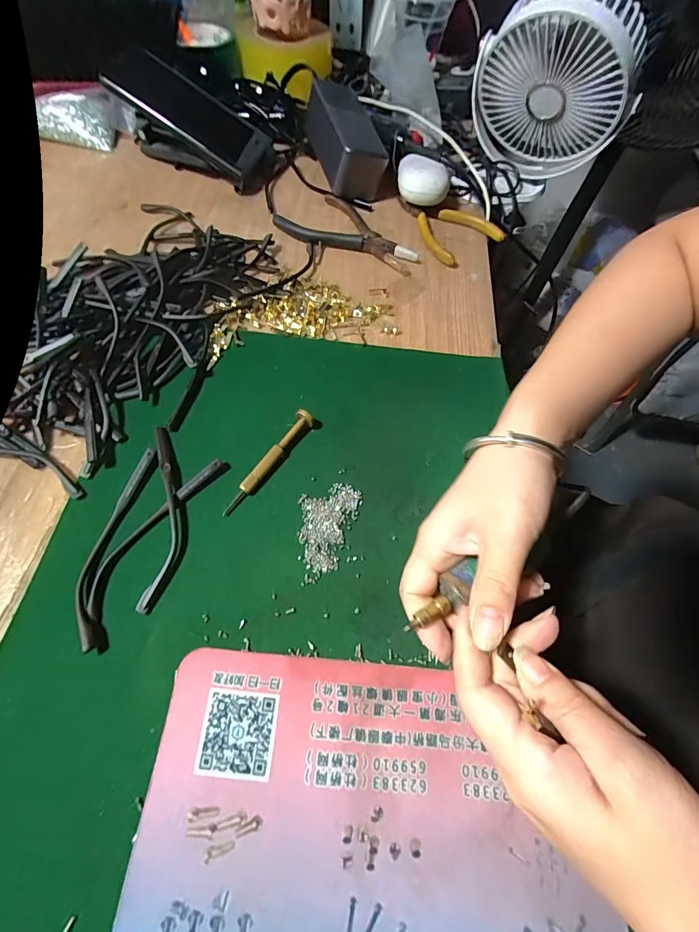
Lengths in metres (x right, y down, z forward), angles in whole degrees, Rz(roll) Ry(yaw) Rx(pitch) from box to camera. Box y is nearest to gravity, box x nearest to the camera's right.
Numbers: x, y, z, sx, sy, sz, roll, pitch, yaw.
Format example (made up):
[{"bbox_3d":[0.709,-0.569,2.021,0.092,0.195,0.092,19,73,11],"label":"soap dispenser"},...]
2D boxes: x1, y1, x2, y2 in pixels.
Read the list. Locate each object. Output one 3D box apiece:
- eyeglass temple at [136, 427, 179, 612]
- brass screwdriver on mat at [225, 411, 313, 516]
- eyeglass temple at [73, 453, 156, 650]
[{"bbox_3d":[-0.125,0.029,0.268,0.020,0.007,0.128,-5,62,-5],"label":"eyeglass temple"},{"bbox_3d":[-0.056,-0.003,0.284,0.013,0.015,0.091,30,65,13],"label":"brass screwdriver on mat"},{"bbox_3d":[-0.153,0.047,0.256,0.019,0.009,0.129,5,62,0],"label":"eyeglass temple"}]

